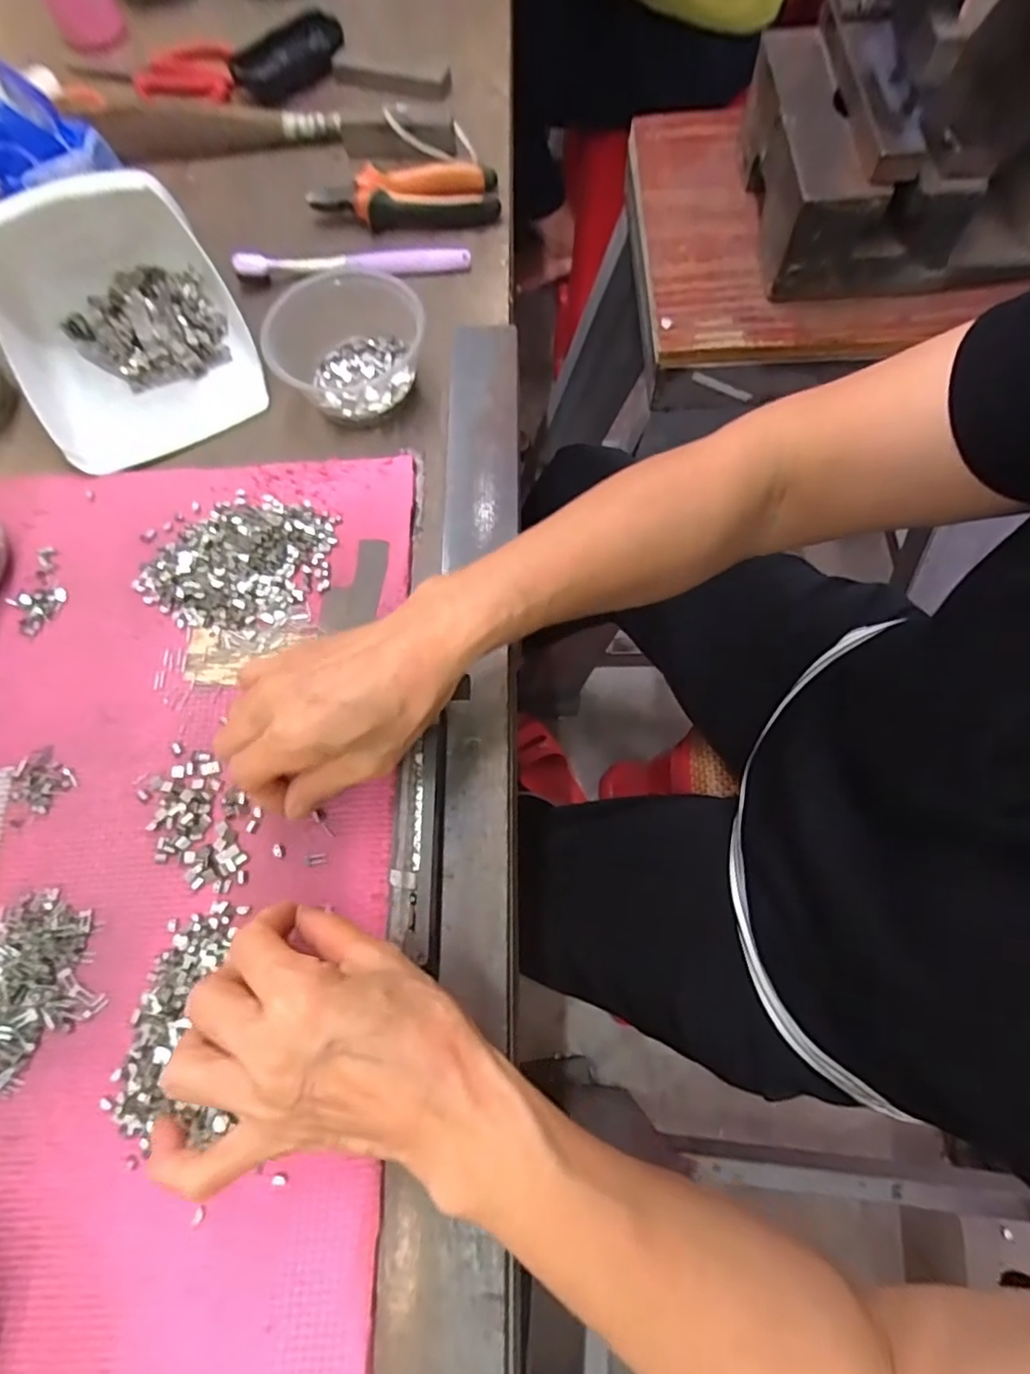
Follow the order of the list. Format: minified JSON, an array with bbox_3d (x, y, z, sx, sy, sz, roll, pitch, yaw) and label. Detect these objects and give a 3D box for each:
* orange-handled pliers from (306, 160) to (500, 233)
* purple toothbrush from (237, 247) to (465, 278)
[{"bbox_3d":[-0.090,-0.402,0.511,0.148,0.029,0.062,-9,70,0],"label":"orange-handled pliers"},{"bbox_3d":[-0.128,-0.334,0.491,0.182,0.018,0.021,-4,70,2],"label":"purple toothbrush"}]

